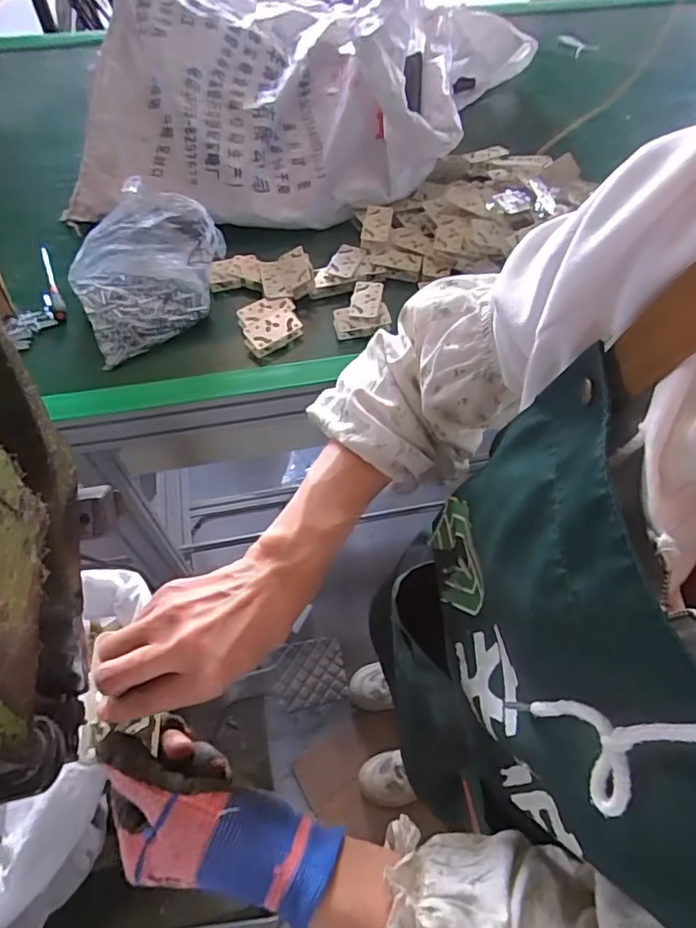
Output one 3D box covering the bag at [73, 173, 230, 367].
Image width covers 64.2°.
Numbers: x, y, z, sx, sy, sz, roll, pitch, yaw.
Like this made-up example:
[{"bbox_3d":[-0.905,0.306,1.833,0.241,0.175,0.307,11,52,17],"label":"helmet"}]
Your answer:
[{"bbox_3d":[-0.295,-0.279,0.787,0.218,0.103,0.195,-36,66,-20],"label":"bag"}]

